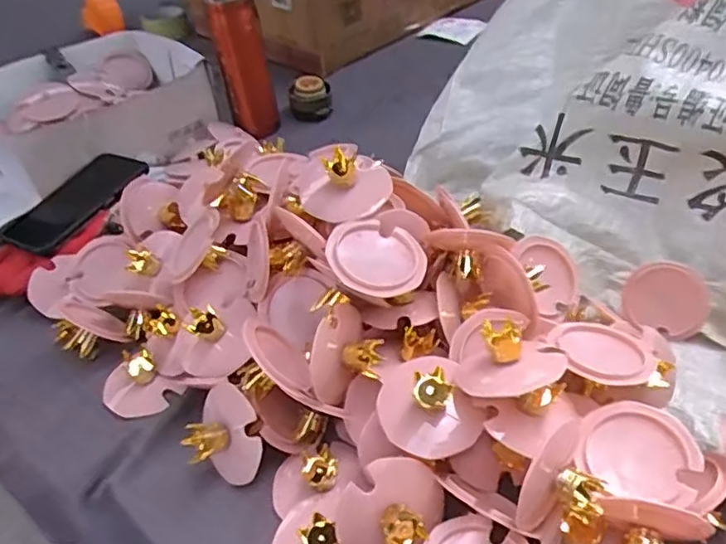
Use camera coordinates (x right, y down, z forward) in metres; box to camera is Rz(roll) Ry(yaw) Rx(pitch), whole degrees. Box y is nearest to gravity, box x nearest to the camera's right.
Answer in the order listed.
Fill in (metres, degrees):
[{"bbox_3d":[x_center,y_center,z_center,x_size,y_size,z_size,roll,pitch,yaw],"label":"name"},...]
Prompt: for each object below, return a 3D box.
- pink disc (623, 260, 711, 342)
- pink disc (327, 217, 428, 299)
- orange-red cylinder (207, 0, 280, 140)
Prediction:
[{"bbox_3d":[0.279,0.025,0.566,0.070,0.066,0.007,18,14,22],"label":"pink disc"},{"bbox_3d":[0.008,-0.011,0.473,0.074,0.015,0.071,8,45,-8],"label":"pink disc"},{"bbox_3d":[-0.170,-0.302,0.871,0.066,0.206,0.054,-12,42,-6],"label":"orange-red cylinder"}]

